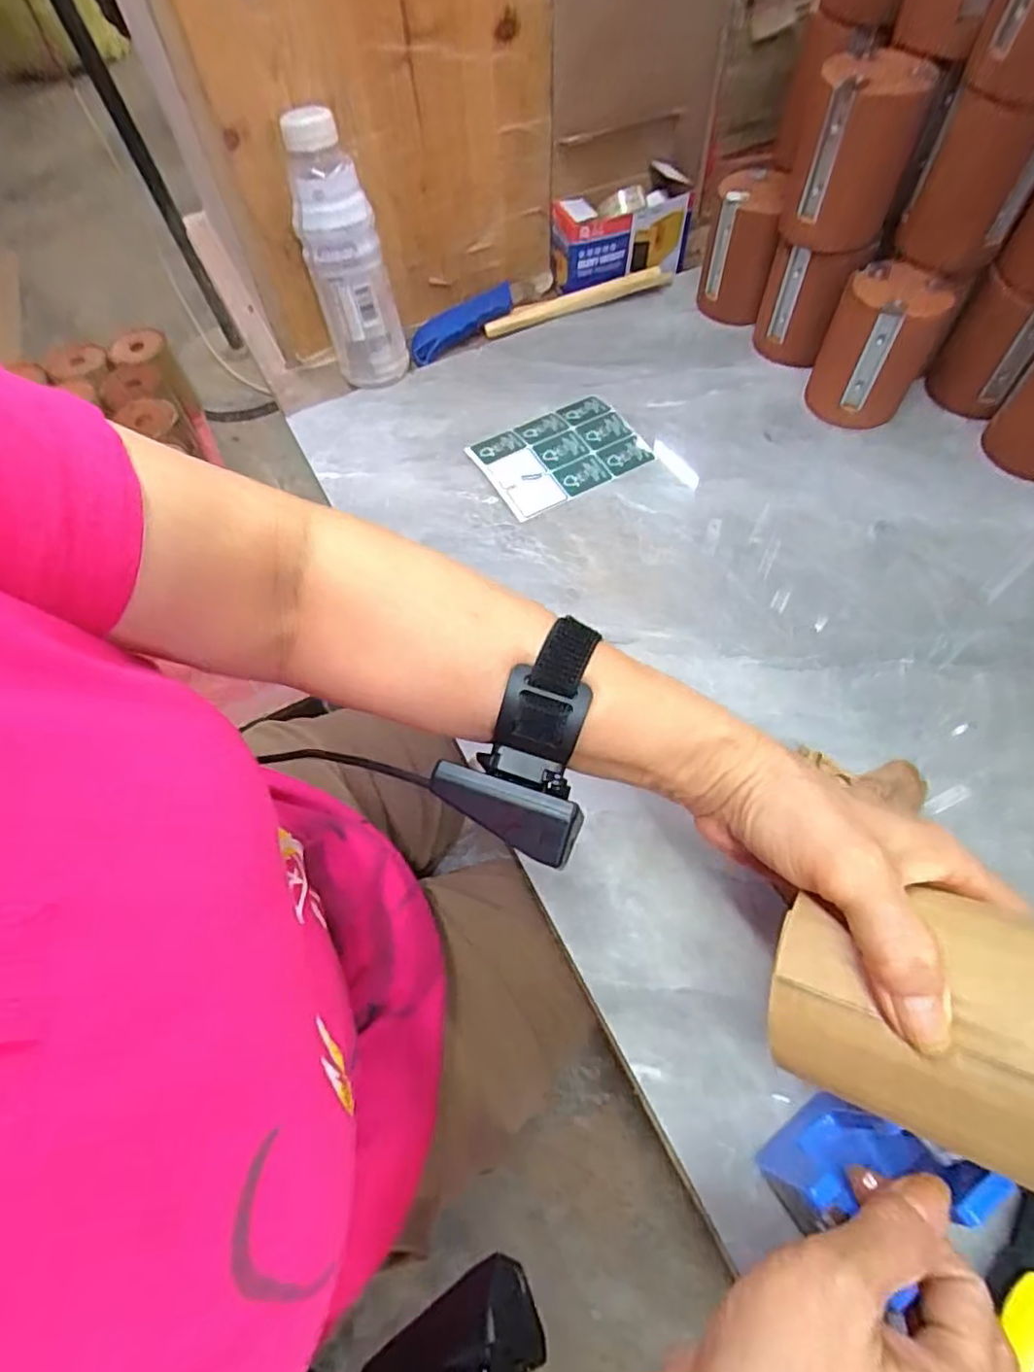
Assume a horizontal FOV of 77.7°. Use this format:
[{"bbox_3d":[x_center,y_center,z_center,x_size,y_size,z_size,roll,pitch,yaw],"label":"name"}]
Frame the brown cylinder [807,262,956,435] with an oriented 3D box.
[{"bbox_3d":[0.300,-0.285,0.542,0.079,0.102,0.071,22,64,14],"label":"brown cylinder"}]

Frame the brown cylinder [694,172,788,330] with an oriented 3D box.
[{"bbox_3d":[0.216,-0.426,0.626,0.064,0.103,0.085,12,62,9],"label":"brown cylinder"}]

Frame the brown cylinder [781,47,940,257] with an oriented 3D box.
[{"bbox_3d":[0.259,-0.410,0.500,0.080,0.106,0.081,20,65,14],"label":"brown cylinder"}]

